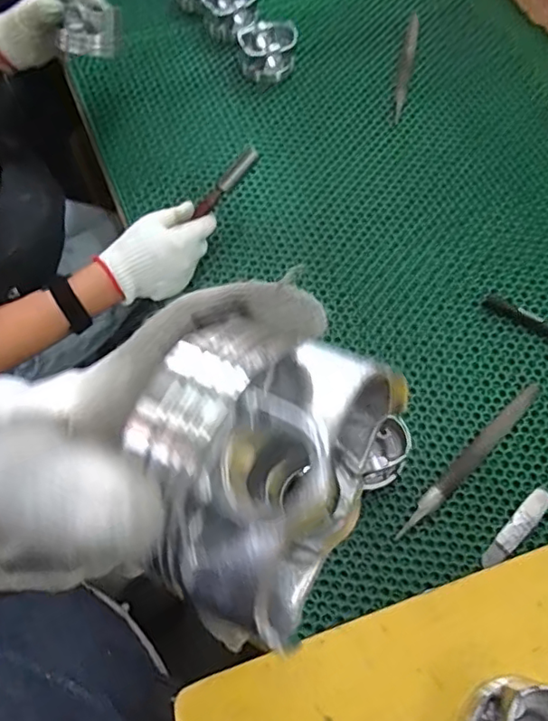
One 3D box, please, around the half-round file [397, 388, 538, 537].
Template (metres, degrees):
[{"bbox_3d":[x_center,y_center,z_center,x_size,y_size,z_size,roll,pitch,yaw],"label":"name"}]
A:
[{"bbox_3d":[0.215,0.106,0.623,0.236,0.008,0.020,-41,73,-17],"label":"half-round file"}]

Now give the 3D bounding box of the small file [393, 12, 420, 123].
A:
[{"bbox_3d":[0.197,-0.445,0.862,0.020,0.007,0.221,13,66,4],"label":"small file"}]

